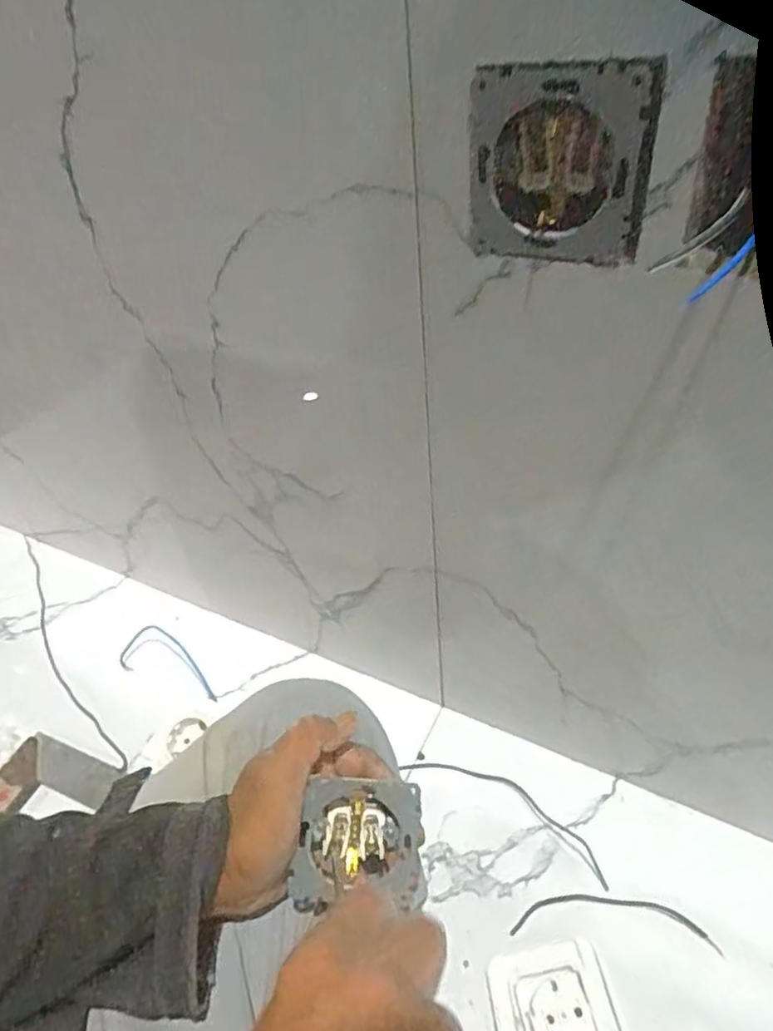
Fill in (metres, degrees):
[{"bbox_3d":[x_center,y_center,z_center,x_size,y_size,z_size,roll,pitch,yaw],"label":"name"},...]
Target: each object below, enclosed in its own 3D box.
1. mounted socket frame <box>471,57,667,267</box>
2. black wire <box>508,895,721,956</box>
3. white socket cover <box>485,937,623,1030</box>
[{"bbox_3d":[0.071,-0.144,0.257,0.073,0.071,0.015,12,45,20],"label":"mounted socket frame"},{"bbox_3d":[0.167,0.299,0.456,0.144,0.004,0.028,0,42,7],"label":"black wire"},{"bbox_3d":[0.112,0.332,0.413,0.080,0.012,0.079,-17,29,0],"label":"white socket cover"}]

